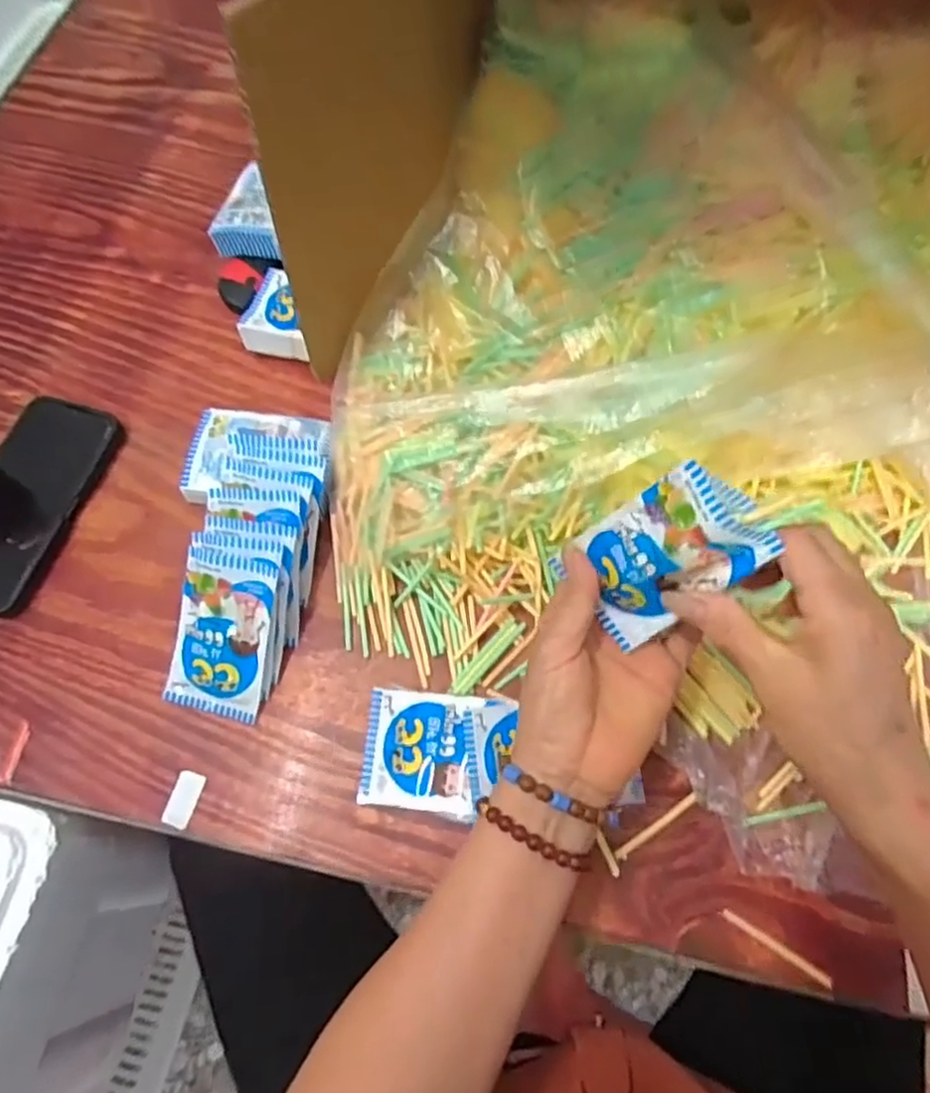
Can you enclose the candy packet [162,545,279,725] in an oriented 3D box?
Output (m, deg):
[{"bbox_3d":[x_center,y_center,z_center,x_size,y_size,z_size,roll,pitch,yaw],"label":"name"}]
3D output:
[{"bbox_3d":[-0.158,0.057,0.461,0.064,0.011,0.103,11,95,7],"label":"candy packet"}]

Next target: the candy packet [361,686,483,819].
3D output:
[{"bbox_3d":[-0.026,0.127,0.442,0.071,0.019,0.069,5,67,5],"label":"candy packet"}]

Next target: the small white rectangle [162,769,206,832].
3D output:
[{"bbox_3d":[-0.178,0.159,0.444,0.017,0.004,0.034,16,68,9],"label":"small white rectangle"}]

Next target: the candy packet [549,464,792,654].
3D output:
[{"bbox_3d":[0.094,0.007,0.347,0.061,0.101,0.021,44,47,-3],"label":"candy packet"}]

